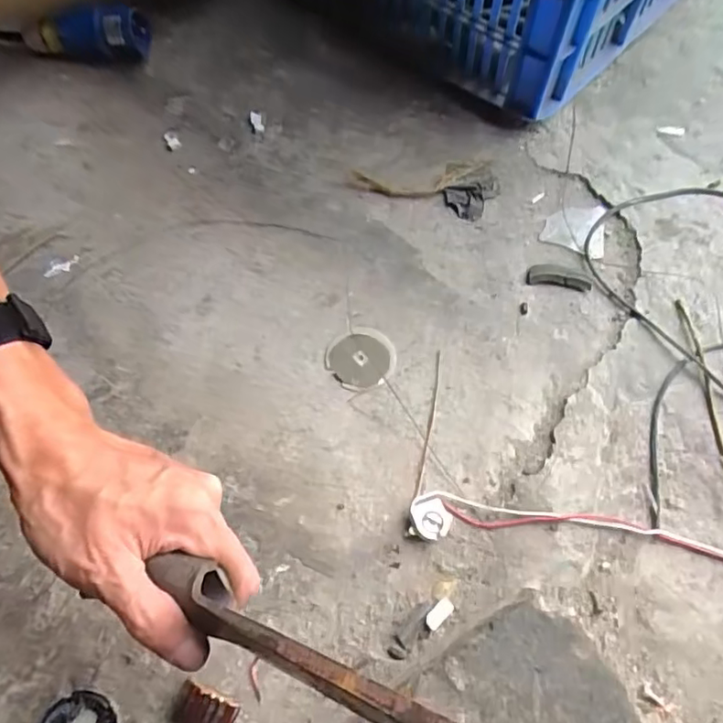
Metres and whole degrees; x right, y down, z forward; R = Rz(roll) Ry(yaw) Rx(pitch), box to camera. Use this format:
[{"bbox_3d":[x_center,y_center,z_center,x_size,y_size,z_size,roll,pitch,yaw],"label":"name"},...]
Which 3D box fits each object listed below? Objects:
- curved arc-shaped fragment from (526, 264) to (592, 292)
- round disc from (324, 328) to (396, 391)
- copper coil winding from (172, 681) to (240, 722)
[{"bbox_3d":[0.173,-0.075,0.506,0.055,0.006,0.023,7,65,5],"label":"curved arc-shaped fragment"},{"bbox_3d":[0.001,-0.003,0.477,0.054,0.004,0.055,0,65,1],"label":"round disc"},{"bbox_3d":[-0.097,0.221,0.366,0.038,0.021,0.024,15,66,8],"label":"copper coil winding"}]

